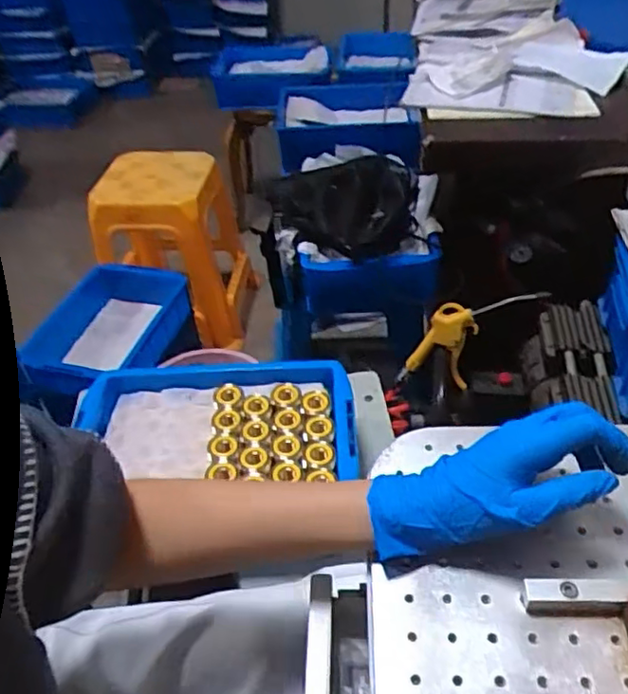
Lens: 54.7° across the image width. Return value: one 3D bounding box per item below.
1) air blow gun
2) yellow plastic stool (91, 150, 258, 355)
[{"bbox_3d":[0.199,0.012,0.910,0.097,0.169,0.040,22,44,-8],"label":"air blow gun"},{"bbox_3d":[-0.361,-0.261,1.619,0.346,0.445,0.346,-7,42,-3],"label":"yellow plastic stool"}]

